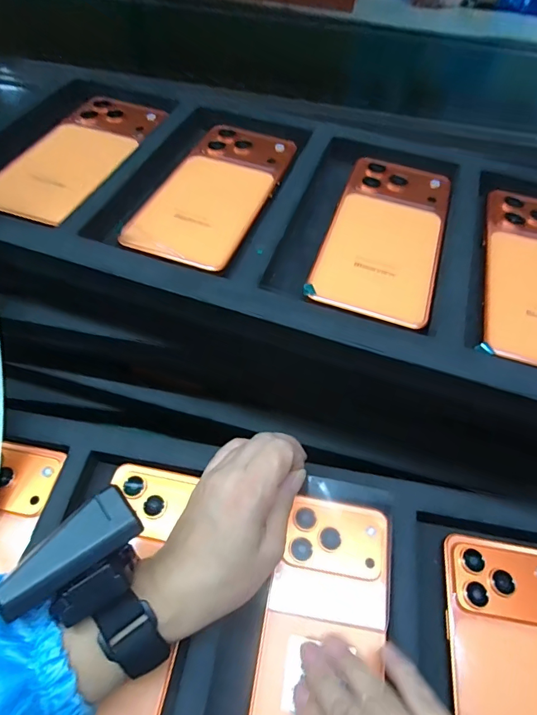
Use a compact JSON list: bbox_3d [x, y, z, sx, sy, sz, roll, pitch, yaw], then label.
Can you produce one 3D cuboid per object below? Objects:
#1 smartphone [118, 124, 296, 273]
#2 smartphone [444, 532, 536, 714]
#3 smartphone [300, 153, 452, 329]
[{"bbox_3d":[-0.037,-0.123,0.317,0.076,0.007,0.160,19,55,10],"label":"smartphone"},{"bbox_3d":[0.147,0.192,0.259,0.074,0.012,0.155,8,54,2],"label":"smartphone"},{"bbox_3d":[0.081,-0.087,0.300,0.075,0.011,0.153,17,54,8],"label":"smartphone"}]

